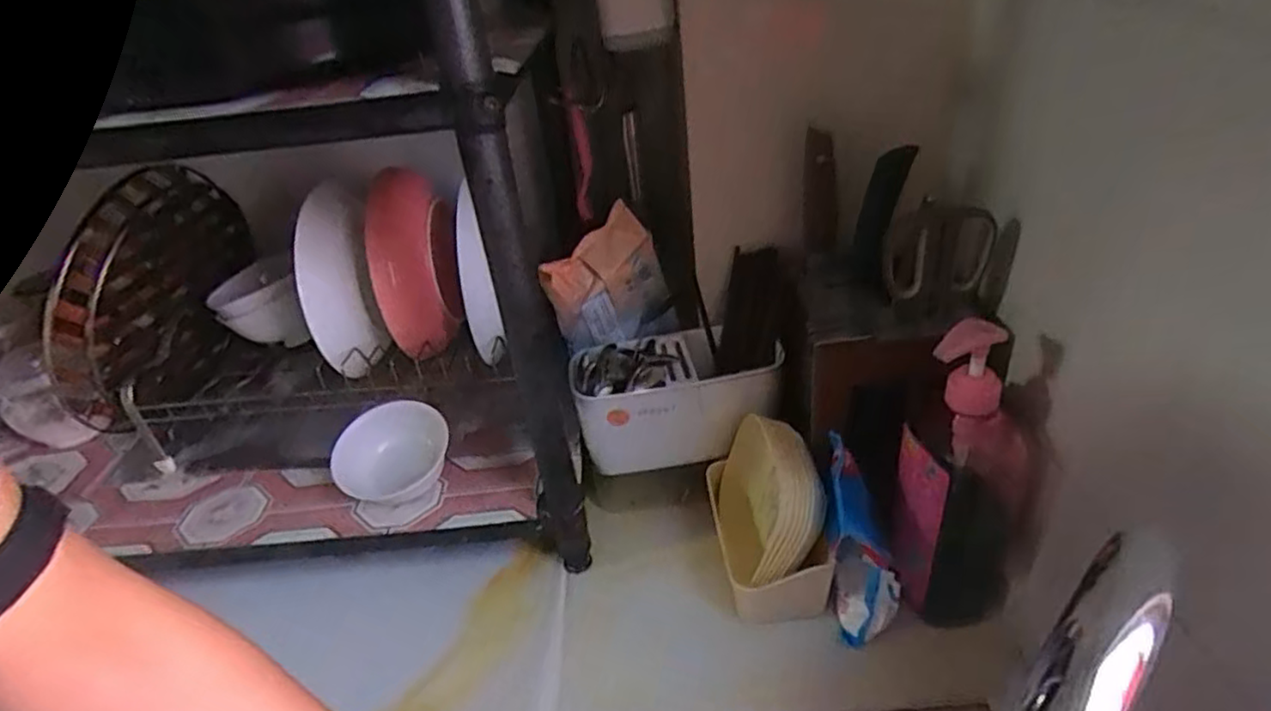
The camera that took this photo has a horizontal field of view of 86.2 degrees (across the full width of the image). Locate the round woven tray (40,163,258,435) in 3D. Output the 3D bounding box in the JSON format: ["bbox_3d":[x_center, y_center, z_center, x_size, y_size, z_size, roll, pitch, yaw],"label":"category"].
[{"bbox_3d":[-0.531,-0.066,0.756,0.041,0.289,0.292,13,72,-6],"label":"round woven tray"}]

